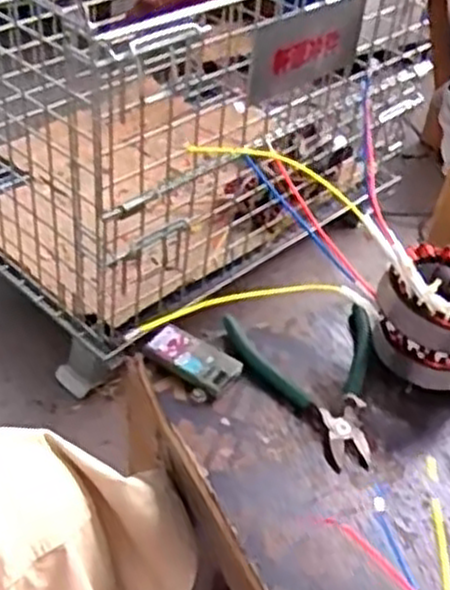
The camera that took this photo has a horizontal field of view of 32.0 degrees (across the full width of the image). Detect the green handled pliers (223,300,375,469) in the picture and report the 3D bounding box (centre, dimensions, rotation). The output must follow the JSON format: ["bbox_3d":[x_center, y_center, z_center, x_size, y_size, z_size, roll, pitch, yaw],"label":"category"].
[{"bbox_3d":[0.071,0.065,0.570,0.105,0.027,0.130,-8,44,-16],"label":"green handled pliers"}]

